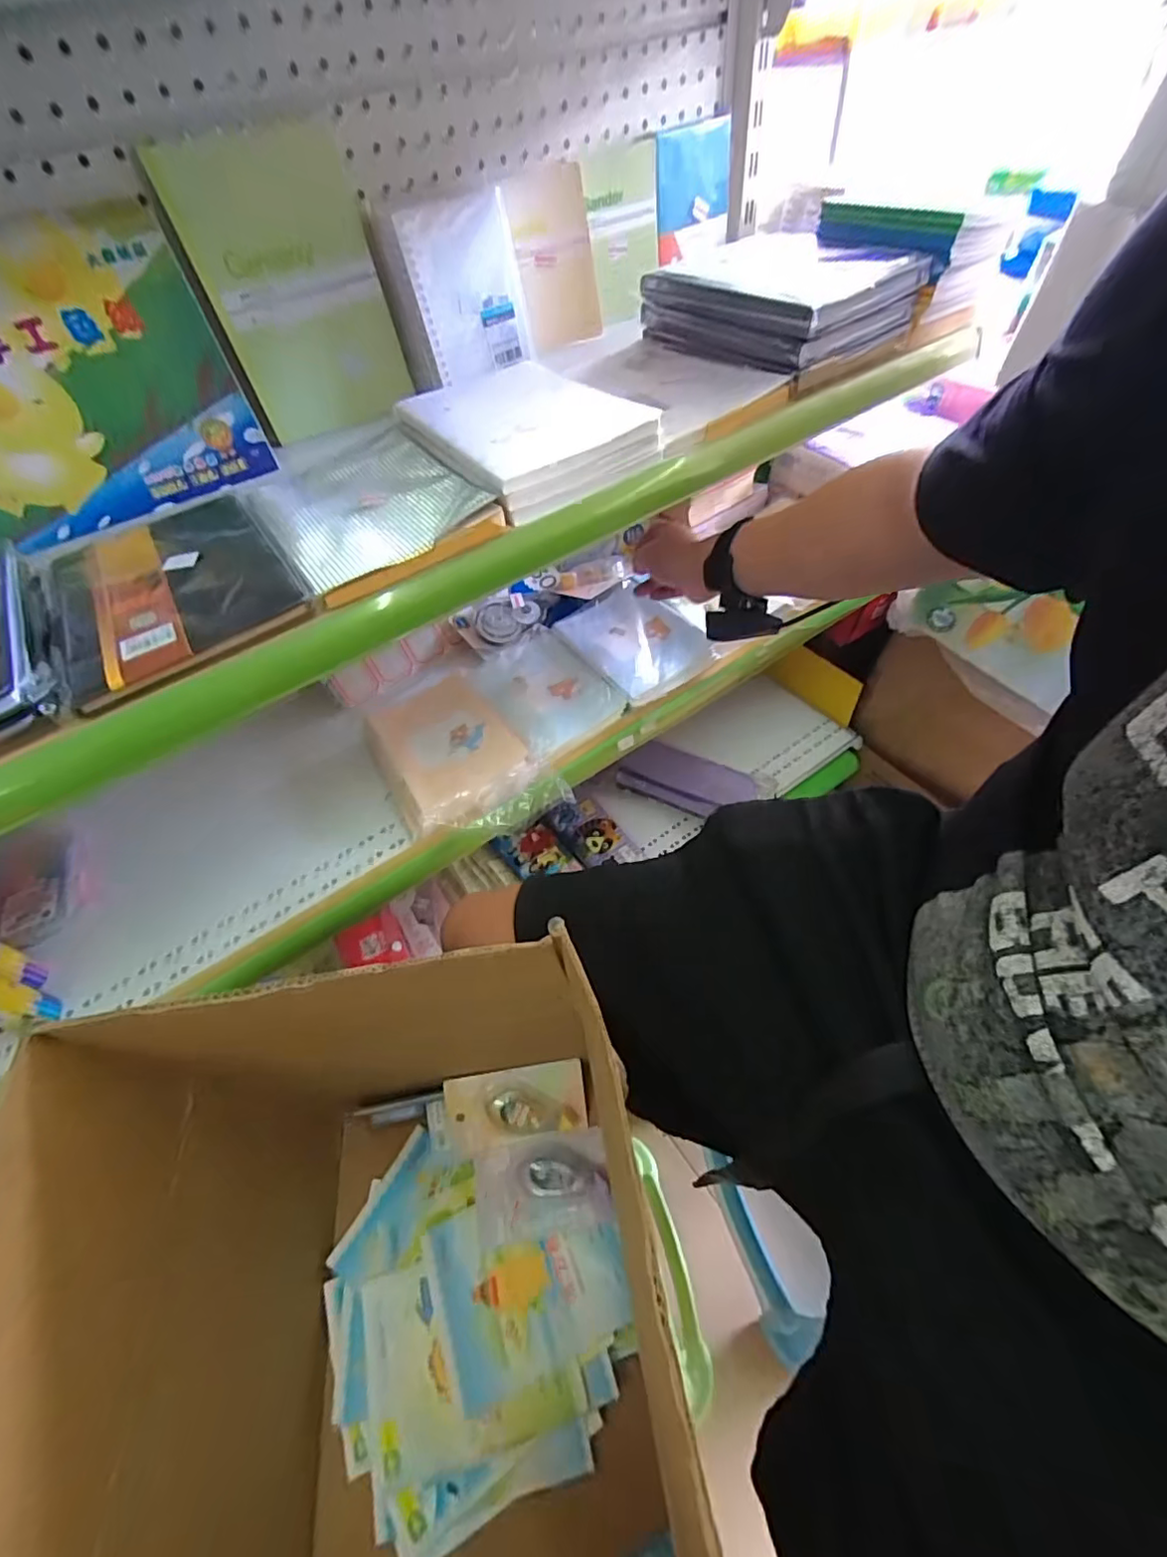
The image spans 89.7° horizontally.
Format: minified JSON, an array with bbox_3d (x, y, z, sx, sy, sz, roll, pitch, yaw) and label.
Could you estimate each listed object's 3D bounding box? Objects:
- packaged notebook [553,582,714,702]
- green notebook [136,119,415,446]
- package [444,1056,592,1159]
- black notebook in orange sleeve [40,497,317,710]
[{"bbox_3d":[0.062,-0.177,0.731,0.134,0.026,0.180,-29,54,-9],"label":"packaged notebook"},{"bbox_3d":[-0.259,-0.442,0.538,0.151,0.206,0.029,-32,48,-18],"label":"green notebook"},{"bbox_3d":[-0.073,0.358,0.641,0.148,0.019,0.080,-6,79,-5],"label":"package"},{"bbox_3d":[-0.299,-0.145,0.415,0.146,0.014,0.217,-33,59,-17],"label":"black notebook in orange sleeve"}]

